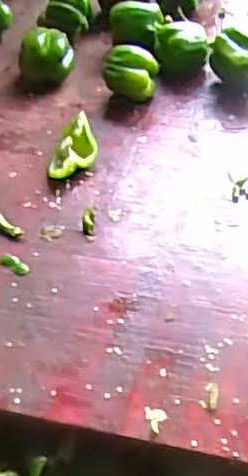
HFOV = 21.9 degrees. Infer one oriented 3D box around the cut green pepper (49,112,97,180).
[{"bbox_3d":[-0.064,-0.109,0.781,0.063,0.048,0.065,-9,46,-3],"label":"cut green pepper"}]

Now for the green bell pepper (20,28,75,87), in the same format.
[{"bbox_3d":[-0.109,-0.254,0.910,0.078,0.065,0.065,-9,46,-3],"label":"green bell pepper"}]

